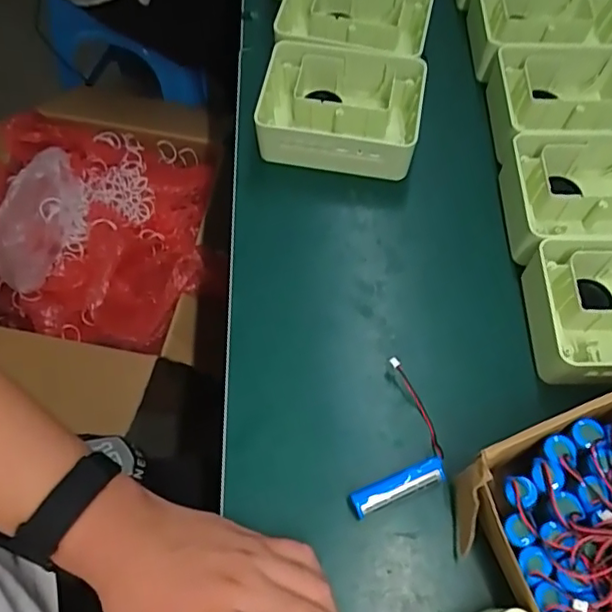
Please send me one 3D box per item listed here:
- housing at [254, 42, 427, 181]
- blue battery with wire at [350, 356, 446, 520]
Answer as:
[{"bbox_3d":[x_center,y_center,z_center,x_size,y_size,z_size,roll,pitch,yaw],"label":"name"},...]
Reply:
[{"bbox_3d":[0.032,-0.176,0.531,0.140,0.061,0.105,8,65,1],"label":"housing"},{"bbox_3d":[0.074,0.100,0.418,0.057,0.023,0.110,18,66,6],"label":"blue battery with wire"}]

